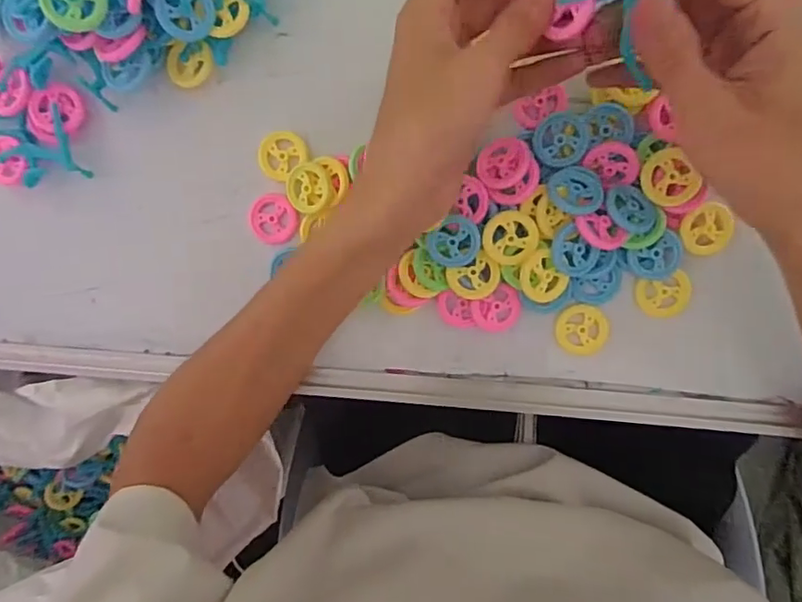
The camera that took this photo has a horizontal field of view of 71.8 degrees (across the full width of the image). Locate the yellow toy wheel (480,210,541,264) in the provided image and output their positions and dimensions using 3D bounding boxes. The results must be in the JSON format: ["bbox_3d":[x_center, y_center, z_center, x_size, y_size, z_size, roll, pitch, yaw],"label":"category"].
[{"bbox_3d":[0.060,-0.035,0.304,0.029,0.005,0.029,1,97,7],"label":"yellow toy wheel"}]

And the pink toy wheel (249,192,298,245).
[{"bbox_3d":[-0.077,-0.050,0.336,0.029,0.006,0.030,1,97,7],"label":"pink toy wheel"}]

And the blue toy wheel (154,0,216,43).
[{"bbox_3d":[-0.113,-0.153,0.292,0.029,0.004,0.029,-17,126,-24],"label":"blue toy wheel"}]

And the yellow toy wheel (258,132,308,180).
[{"bbox_3d":[-0.071,-0.087,0.331,0.028,0.006,0.027,1,97,7],"label":"yellow toy wheel"}]

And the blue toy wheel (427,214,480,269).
[{"bbox_3d":[0.030,-0.032,0.308,0.028,0.004,0.029,4,114,9],"label":"blue toy wheel"}]

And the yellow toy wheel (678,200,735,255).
[{"bbox_3d":[0.170,-0.040,0.307,0.028,0.005,0.029,1,97,7],"label":"yellow toy wheel"}]

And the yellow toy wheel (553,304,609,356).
[{"bbox_3d":[0.106,0.017,0.323,0.030,0.004,0.029,1,97,7],"label":"yellow toy wheel"}]

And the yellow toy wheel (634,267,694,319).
[{"bbox_3d":[0.151,-0.003,0.318,0.030,0.007,0.026,-15,95,8],"label":"yellow toy wheel"}]

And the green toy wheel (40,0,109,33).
[{"bbox_3d":[-0.161,-0.149,0.274,0.029,0.008,0.028,-6,105,-24],"label":"green toy wheel"}]

